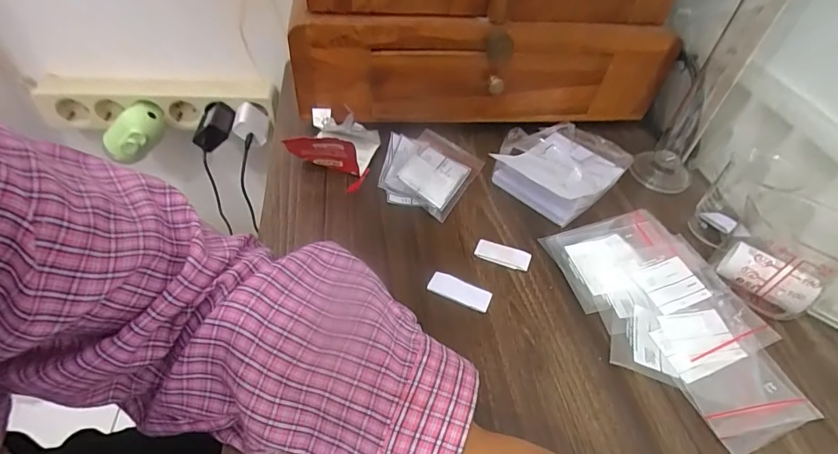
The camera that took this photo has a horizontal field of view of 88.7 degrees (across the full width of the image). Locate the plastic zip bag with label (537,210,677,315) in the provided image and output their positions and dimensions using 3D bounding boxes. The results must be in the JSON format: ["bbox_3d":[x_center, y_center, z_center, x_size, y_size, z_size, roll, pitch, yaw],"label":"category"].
[{"bbox_3d":[0.165,0.022,0.362,0.109,0.009,0.074,-14,49,-18],"label":"plastic zip bag with label"}]

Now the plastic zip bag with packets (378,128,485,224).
[{"bbox_3d":[0.005,-0.057,0.414,0.091,0.026,0.095,22,48,16],"label":"plastic zip bag with packets"}]

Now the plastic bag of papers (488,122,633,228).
[{"bbox_3d":[0.145,-0.066,0.415,0.093,0.052,0.119,37,53,27],"label":"plastic bag of papers"}]

